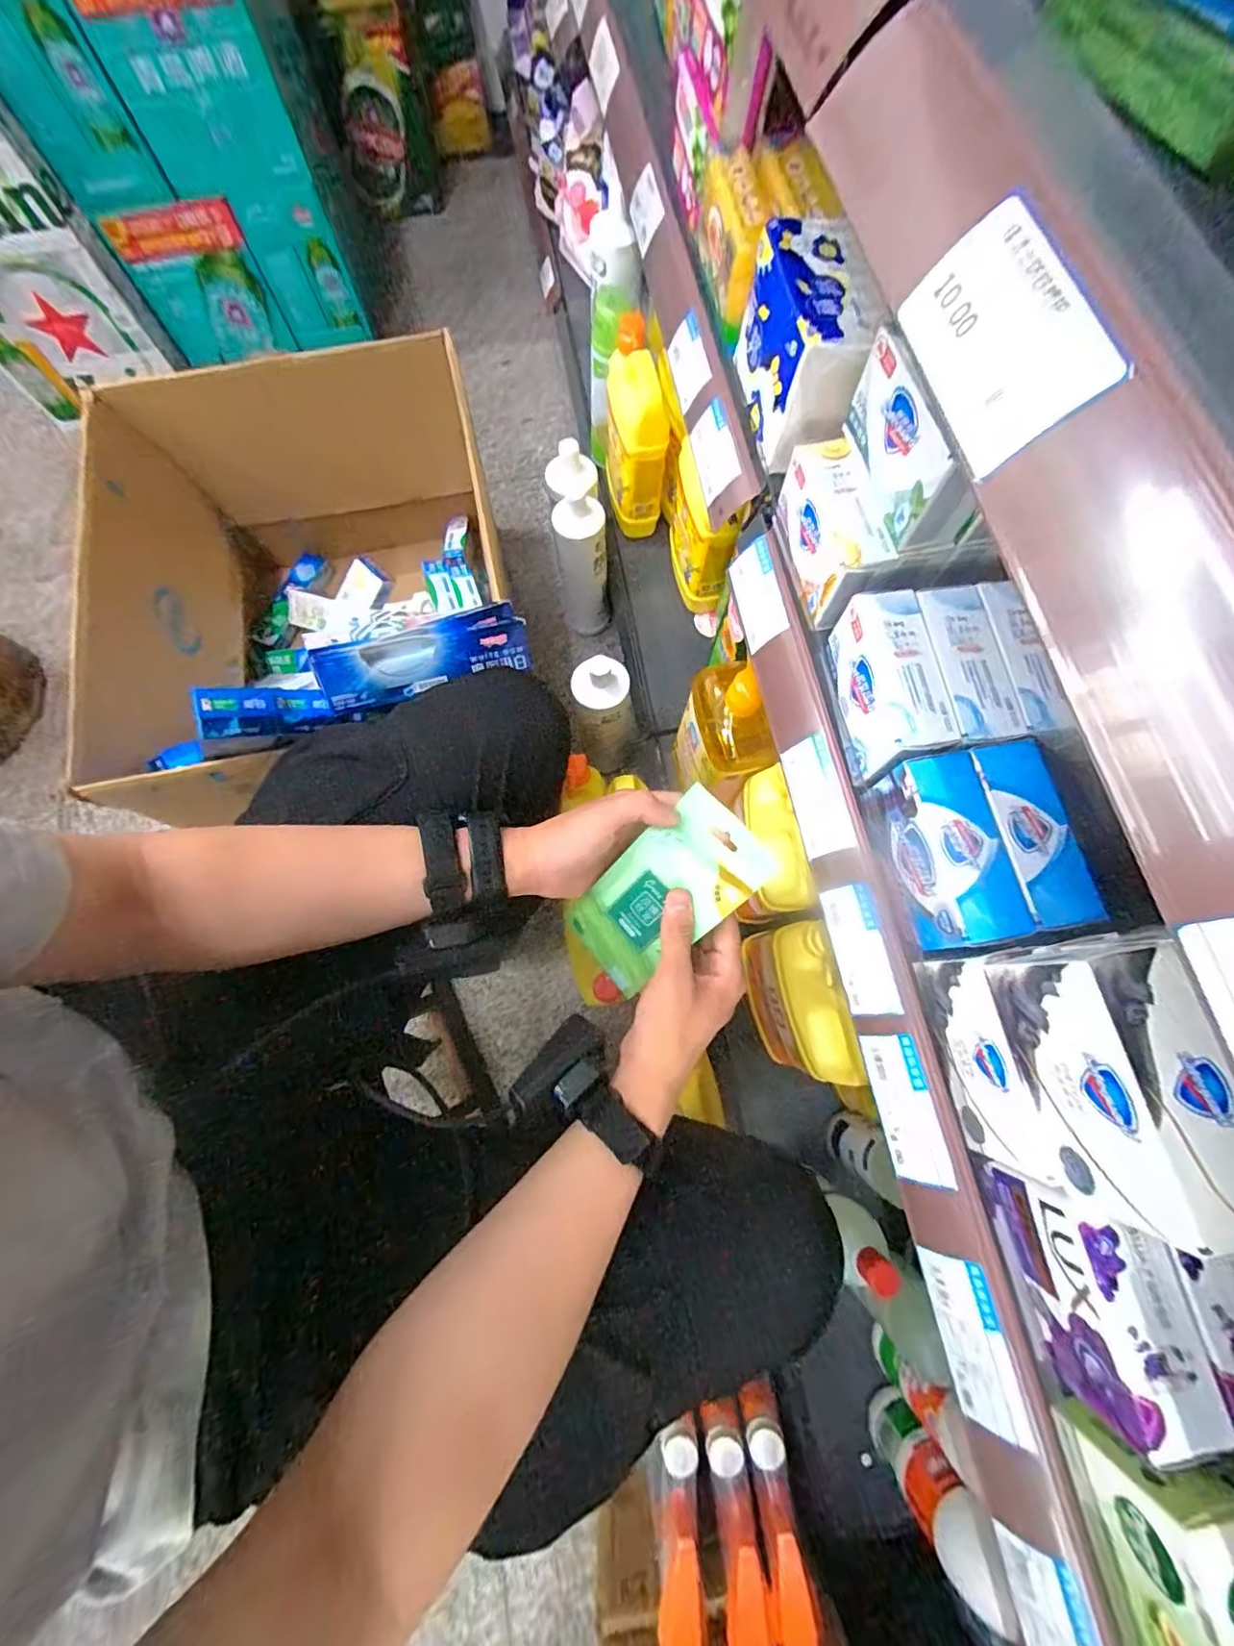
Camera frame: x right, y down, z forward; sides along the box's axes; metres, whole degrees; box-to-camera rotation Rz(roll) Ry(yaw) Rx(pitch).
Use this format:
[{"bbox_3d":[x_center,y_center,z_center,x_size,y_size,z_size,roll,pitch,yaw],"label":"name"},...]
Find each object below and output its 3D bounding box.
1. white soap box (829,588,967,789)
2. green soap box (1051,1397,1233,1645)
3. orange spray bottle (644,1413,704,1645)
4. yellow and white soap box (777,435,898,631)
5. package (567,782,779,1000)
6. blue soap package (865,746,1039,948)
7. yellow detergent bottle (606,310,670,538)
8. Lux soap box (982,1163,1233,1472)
[{"bbox_3d":[0.163,-0.080,0.339,0.037,0.056,0.104,-7,74,-2],"label":"white soap box"},{"bbox_3d":[0.233,0.310,0.225,0.036,0.065,0.098,-12,74,-3],"label":"green soap box"},{"bbox_3d":[0.050,0.619,0.478,0.045,0.040,0.145,0,53,0],"label":"orange spray bottle"},{"bbox_3d":[0.141,-0.196,0.373,0.035,0.049,0.100,-13,75,-3],"label":"yellow and white soap box"},{"bbox_3d":[0.032,0.052,0.404,0.151,0.012,0.079,-44,76,22],"label":"package"},{"bbox_3d":[0.178,0.017,0.306,0.037,0.049,0.097,-9,74,-2],"label":"blue soap package"},{"bbox_3d":[0.024,-0.545,0.805,0.067,0.238,0.130,-8,74,-2],"label":"yellow detergent bottle"},{"bbox_3d":[0.214,0.214,0.251,0.038,0.064,0.104,-10,74,-3],"label":"Lux soap box"}]

